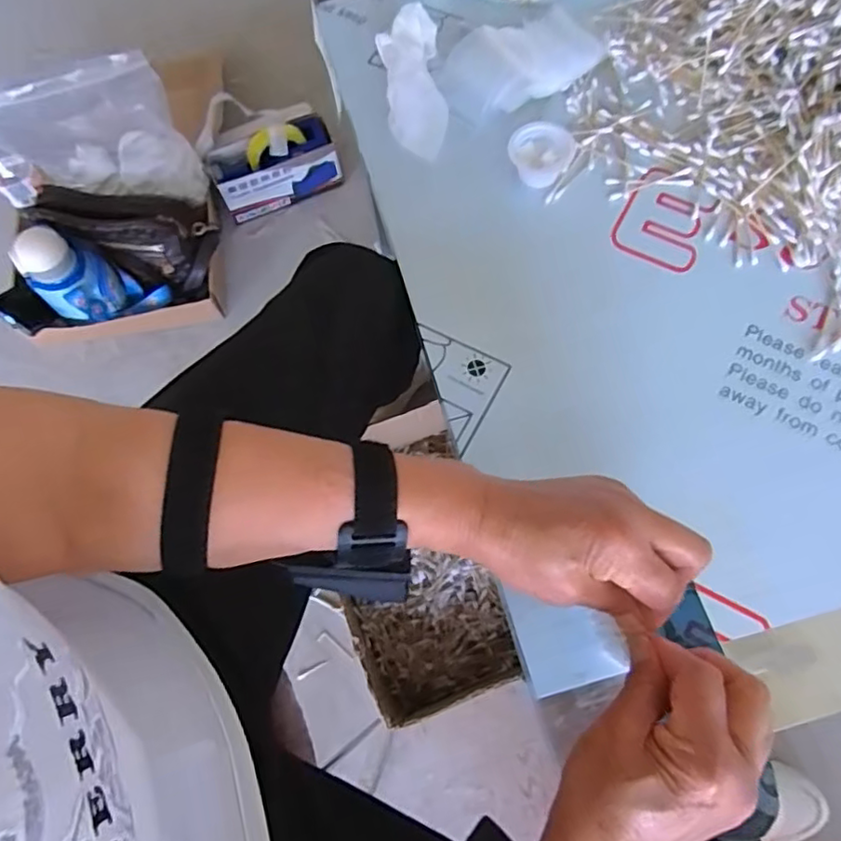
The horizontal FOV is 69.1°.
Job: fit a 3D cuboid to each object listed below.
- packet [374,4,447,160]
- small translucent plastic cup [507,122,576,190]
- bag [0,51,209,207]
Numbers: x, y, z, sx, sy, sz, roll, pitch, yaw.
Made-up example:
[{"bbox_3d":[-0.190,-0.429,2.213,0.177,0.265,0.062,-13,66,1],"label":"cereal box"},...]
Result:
[{"bbox_3d":[-0.007,-0.308,0.560,0.052,0.028,0.138,-7,88,0],"label":"packet"},{"bbox_3d":[0.102,-0.227,0.520,0.050,0.022,0.049,-1,70,2],"label":"small translucent plastic cup"},{"bbox_3d":[-0.486,-0.412,0.886,0.265,0.256,0.094,-16,70,-3],"label":"bag"}]

